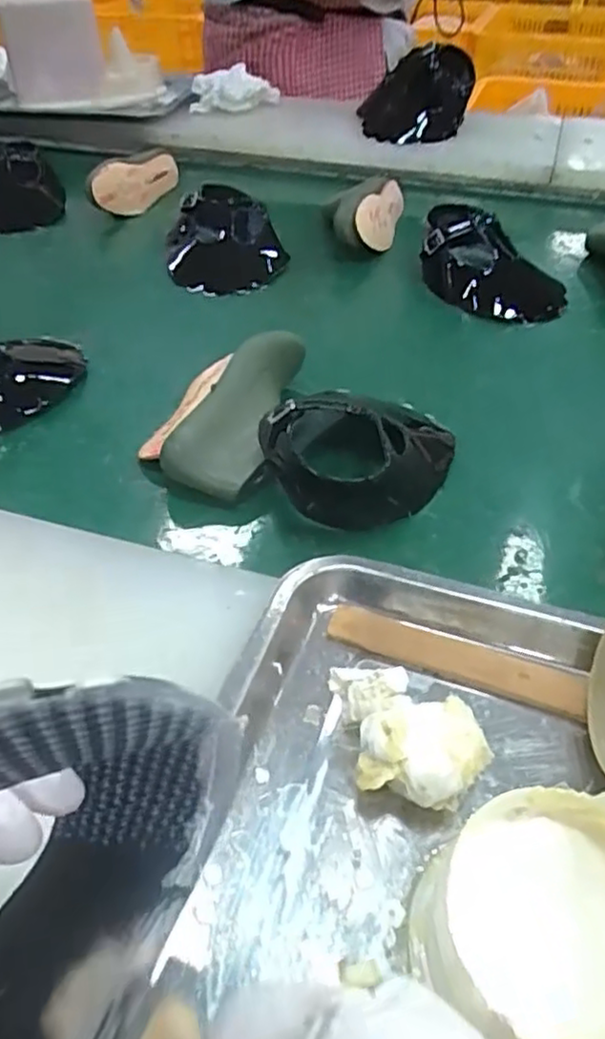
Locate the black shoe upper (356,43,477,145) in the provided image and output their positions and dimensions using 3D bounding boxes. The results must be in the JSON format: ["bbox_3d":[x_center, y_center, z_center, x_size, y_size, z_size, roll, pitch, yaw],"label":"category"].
[{"bbox_3d":[0.165,-0.620,1.010,0.156,0.099,0.119,5,45,9],"label":"black shoe upper"}]

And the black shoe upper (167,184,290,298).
[{"bbox_3d":[-0.092,-0.328,0.815,0.133,0.073,0.140,-9,44,-5],"label":"black shoe upper"}]

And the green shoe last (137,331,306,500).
[{"bbox_3d":[-0.070,-0.098,0.580,0.107,0.067,0.184,7,45,10],"label":"green shoe last"}]

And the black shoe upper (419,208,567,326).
[{"bbox_3d":[0.202,-0.276,0.749,0.103,0.073,0.158,-22,47,-18],"label":"black shoe upper"}]

